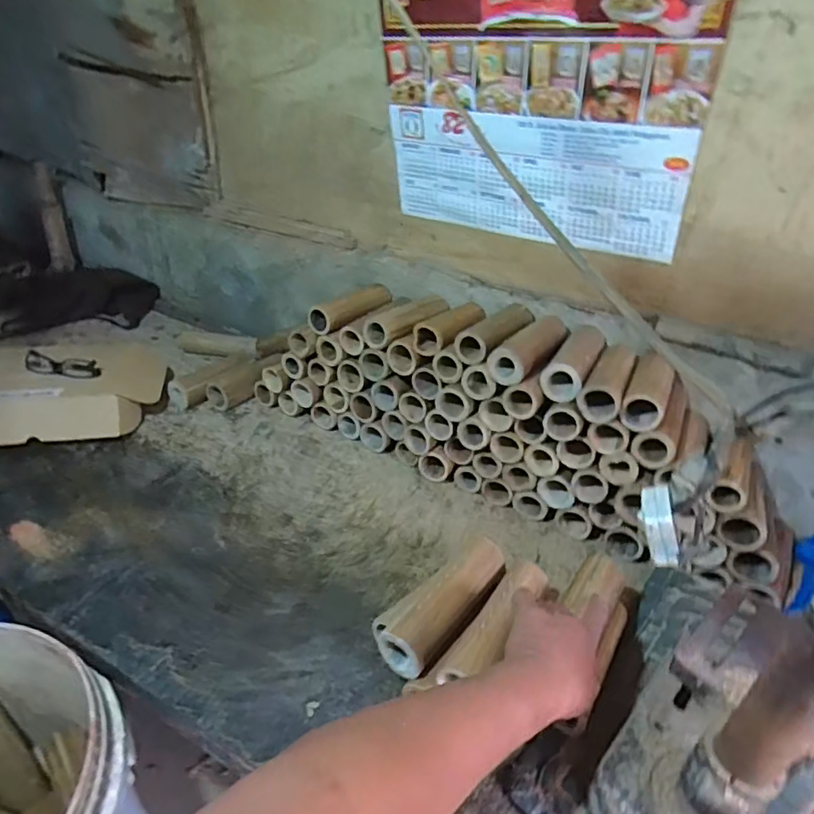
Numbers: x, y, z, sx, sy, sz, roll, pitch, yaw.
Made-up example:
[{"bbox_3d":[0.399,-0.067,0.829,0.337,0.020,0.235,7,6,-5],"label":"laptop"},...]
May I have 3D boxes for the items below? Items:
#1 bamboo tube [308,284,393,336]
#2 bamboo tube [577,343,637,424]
[{"bbox_3d":[-0.098,-0.177,0.993,0.048,0.046,0.192,22,36,26],"label":"bamboo tube"},{"bbox_3d":[0.297,-0.041,0.804,0.053,0.052,0.172,20,35,22],"label":"bamboo tube"}]

